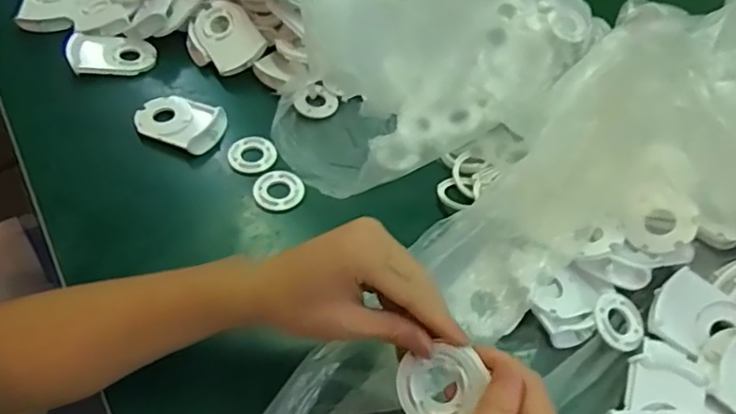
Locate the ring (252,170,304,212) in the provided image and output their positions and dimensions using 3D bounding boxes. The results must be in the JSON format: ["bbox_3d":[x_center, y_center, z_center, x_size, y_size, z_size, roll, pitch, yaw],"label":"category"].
[{"bbox_3d":[-0.080,-0.016,0.524,0.045,0.004,0.043,2,52,-3],"label":"ring"}]

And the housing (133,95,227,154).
[{"bbox_3d":[-0.180,-0.079,0.566,0.083,0.023,0.055,21,53,11],"label":"housing"}]

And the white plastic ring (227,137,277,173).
[{"bbox_3d":[-0.108,-0.049,0.548,0.042,0.005,0.041,2,52,-3],"label":"white plastic ring"}]

